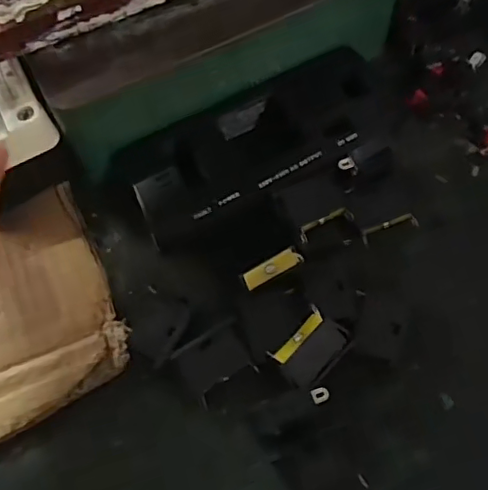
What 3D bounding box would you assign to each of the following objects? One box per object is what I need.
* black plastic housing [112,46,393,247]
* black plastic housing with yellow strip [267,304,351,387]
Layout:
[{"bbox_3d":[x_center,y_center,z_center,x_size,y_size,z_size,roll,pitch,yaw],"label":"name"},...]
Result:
[{"bbox_3d":[0.009,-0.052,0.300,0.140,0.020,0.066,-27,69,-9],"label":"black plastic housing"},{"bbox_3d":[0.031,0.047,0.262,0.022,0.016,0.032,40,74,17],"label":"black plastic housing with yellow strip"}]

